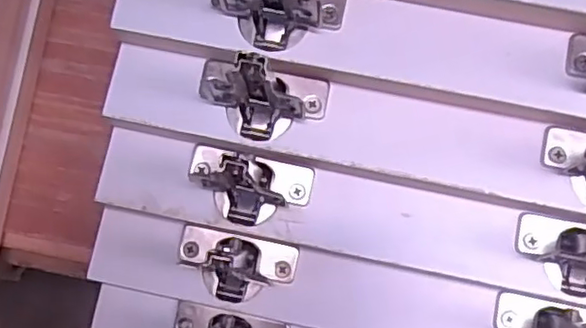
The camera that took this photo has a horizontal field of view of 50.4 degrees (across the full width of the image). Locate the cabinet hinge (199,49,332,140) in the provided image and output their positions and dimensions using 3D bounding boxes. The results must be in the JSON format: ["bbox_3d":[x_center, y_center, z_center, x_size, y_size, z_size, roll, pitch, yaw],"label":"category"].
[{"bbox_3d":[-0.015,-0.033,0.312,0.060,0.027,0.038,19,83,4],"label":"cabinet hinge"}]

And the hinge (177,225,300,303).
[{"bbox_3d":[-0.031,0.056,0.335,0.064,0.027,0.035,11,83,2],"label":"hinge"}]

